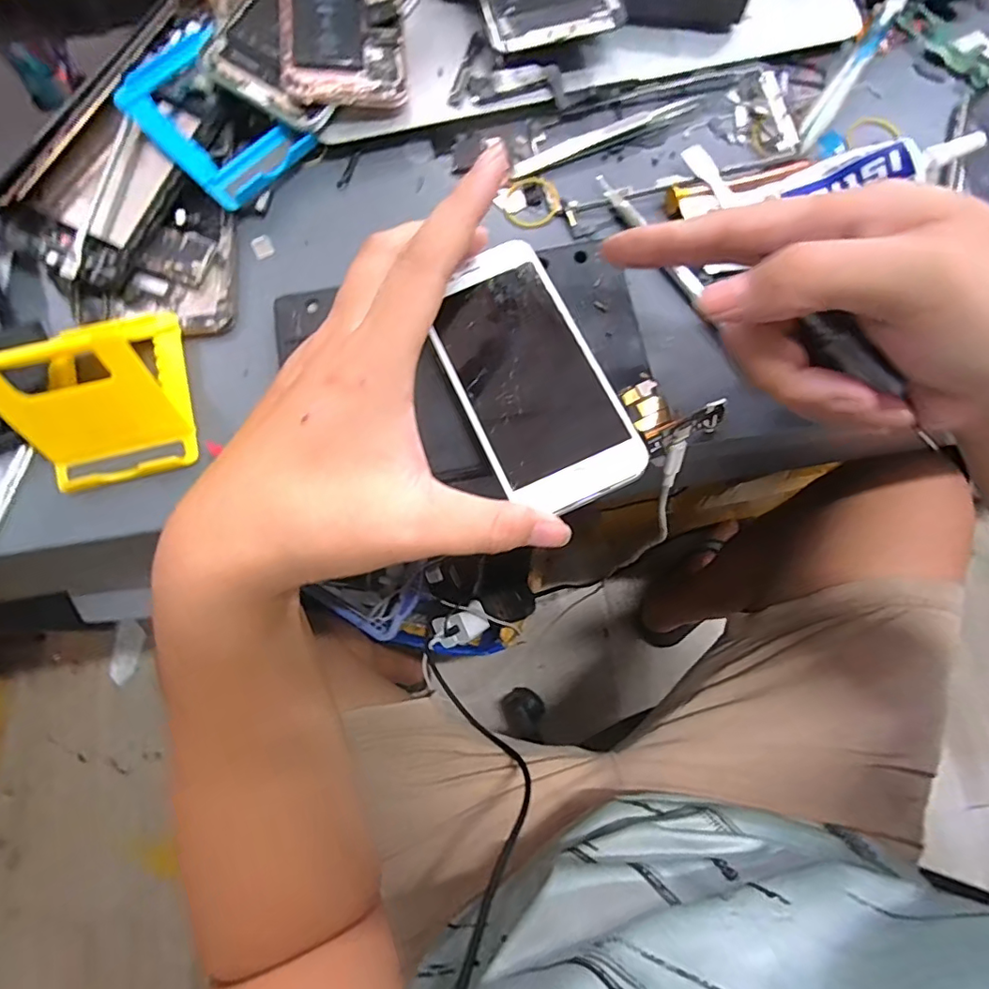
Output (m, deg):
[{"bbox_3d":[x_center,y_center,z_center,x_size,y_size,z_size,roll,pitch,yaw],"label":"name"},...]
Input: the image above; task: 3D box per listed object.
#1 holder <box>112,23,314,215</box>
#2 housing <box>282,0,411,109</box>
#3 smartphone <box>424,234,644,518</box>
[{"bbox_3d":[-0.154,-0.206,0.293,0.089,0.012,0.065,45,80,-4],"label":"holder"},{"bbox_3d":[-0.085,-0.283,0.297,0.066,0.011,0.138,-4,82,-7],"label":"housing"},{"bbox_3d":[0.015,-0.057,0.249,0.065,0.006,0.132,-24,77,-4],"label":"smartphone"}]

